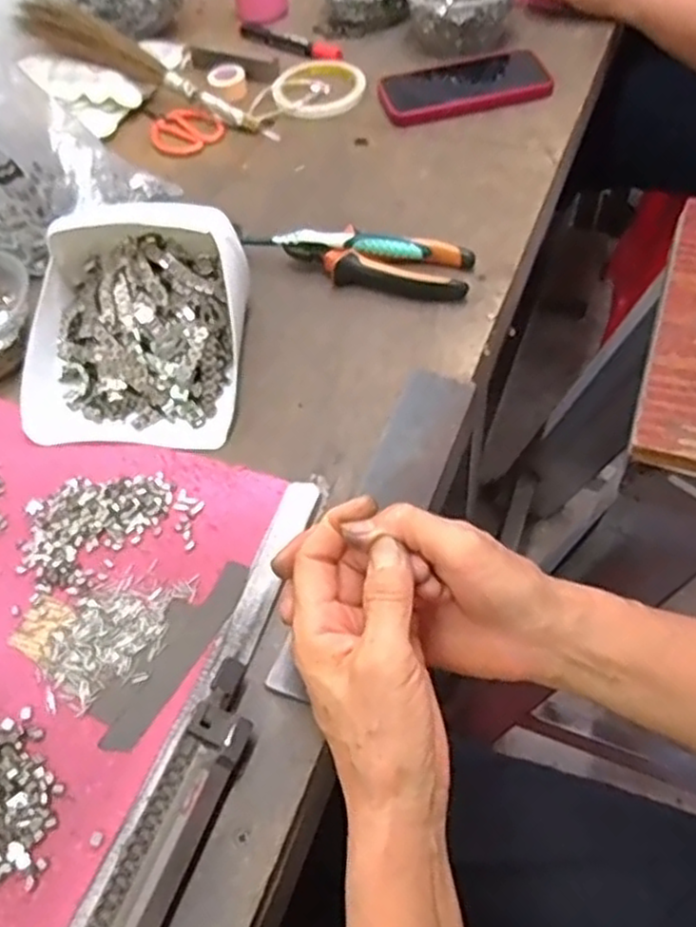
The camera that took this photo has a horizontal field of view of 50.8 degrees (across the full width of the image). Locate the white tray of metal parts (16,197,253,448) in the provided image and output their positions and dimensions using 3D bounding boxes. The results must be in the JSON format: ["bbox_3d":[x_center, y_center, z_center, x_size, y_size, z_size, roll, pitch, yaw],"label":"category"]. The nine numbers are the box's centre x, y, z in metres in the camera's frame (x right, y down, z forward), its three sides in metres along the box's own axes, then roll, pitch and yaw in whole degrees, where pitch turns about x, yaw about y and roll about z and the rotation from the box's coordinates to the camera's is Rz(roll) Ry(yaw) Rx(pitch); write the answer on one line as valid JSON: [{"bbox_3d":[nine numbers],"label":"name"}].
[{"bbox_3d":[-0.157,-0.111,0.529,0.159,0.071,0.171,-1,55,5],"label":"white tray of metal parts"}]

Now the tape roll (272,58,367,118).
[{"bbox_3d":[-0.030,-0.402,0.782,0.097,0.013,0.097,0,57,0],"label":"tape roll"}]

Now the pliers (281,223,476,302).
[{"bbox_3d":[0.029,-0.166,0.593,0.144,0.024,0.062,22,60,14],"label":"pliers"}]

